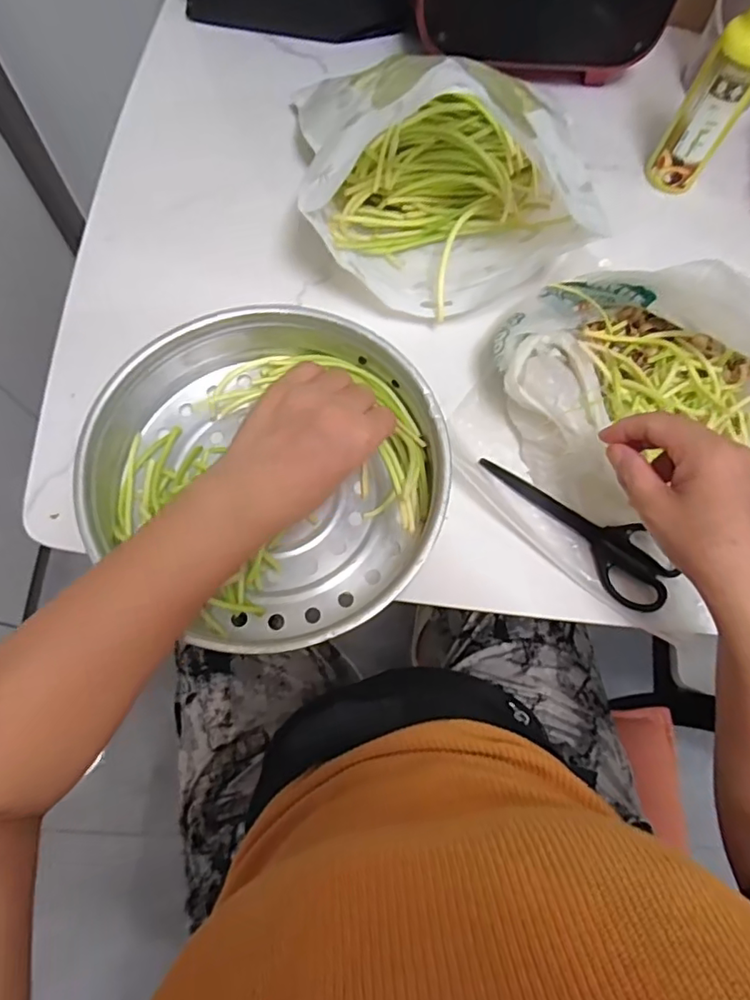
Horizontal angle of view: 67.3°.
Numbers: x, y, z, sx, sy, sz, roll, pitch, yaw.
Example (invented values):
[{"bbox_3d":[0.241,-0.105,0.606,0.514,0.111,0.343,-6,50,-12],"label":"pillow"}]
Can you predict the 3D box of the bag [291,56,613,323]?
[{"bbox_3d":[0.060,-0.271,0.482,0.251,0.124,0.199,6,70,0],"label":"bag"}]

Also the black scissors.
[{"bbox_3d":[0.163,0.016,0.451,0.054,0.016,0.171,-41,77,-15],"label":"black scissors"}]

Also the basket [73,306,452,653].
[{"bbox_3d":[-0.073,-0.024,0.428,0.256,0.073,0.239,1,70,-2],"label":"basket"}]

